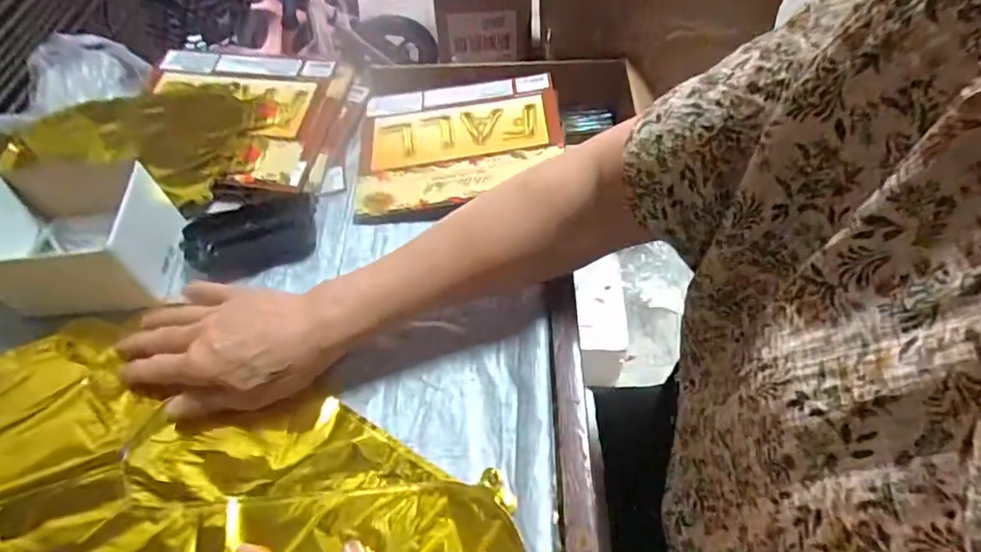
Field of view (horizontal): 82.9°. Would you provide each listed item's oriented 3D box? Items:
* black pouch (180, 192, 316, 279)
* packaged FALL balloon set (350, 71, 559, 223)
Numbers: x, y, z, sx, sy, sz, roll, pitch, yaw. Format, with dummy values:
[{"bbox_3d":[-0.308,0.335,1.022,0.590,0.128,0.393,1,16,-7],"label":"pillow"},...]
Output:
[{"bbox_3d":[-0.210,-0.037,0.487,0.110,0.011,0.069,-14,72,-4],"label":"black pouch"},{"bbox_3d":[-0.030,-0.126,0.529,0.188,0.026,0.162,-4,53,1],"label":"packaged FALL balloon set"}]

